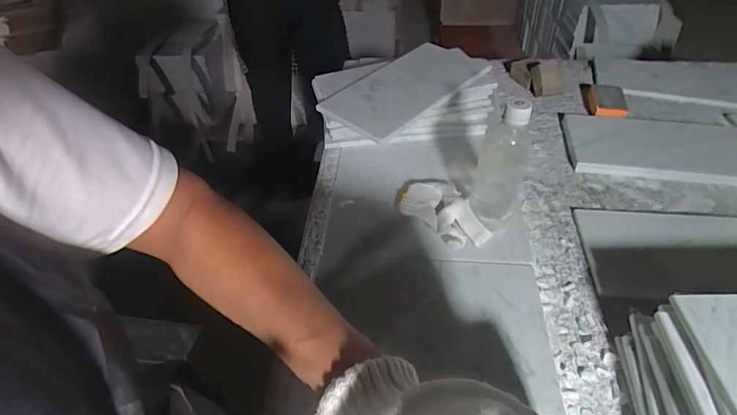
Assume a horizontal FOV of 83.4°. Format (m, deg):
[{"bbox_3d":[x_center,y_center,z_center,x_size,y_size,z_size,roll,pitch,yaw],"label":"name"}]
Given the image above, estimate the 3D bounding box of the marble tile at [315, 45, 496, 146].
[{"bbox_3d":[0.073,-0.223,0.751,0.154,0.022,0.315,33,55,30],"label":"marble tile"}]

